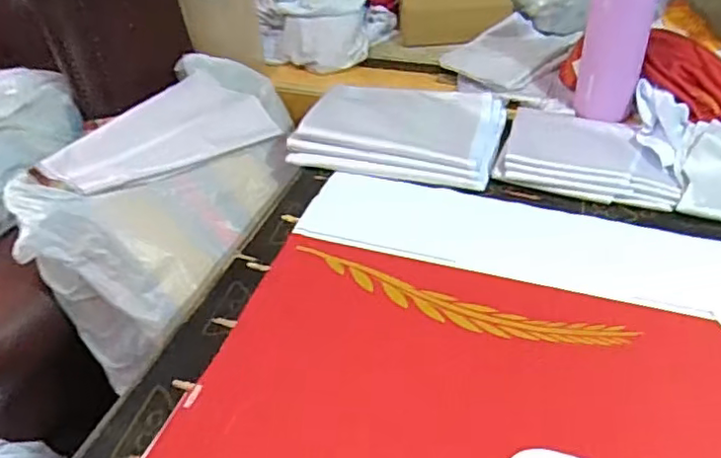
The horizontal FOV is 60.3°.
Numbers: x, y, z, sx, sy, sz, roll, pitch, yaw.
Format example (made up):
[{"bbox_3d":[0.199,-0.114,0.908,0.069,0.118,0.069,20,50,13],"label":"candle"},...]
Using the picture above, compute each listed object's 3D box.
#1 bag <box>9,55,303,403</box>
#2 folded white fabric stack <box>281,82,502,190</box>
[{"bbox_3d":[-0.269,-0.052,0.999,0.270,0.230,0.500,22,48,27],"label":"bag"},{"bbox_3d":[0.064,-0.167,1.007,0.320,0.053,0.223,7,43,13],"label":"folded white fabric stack"}]

